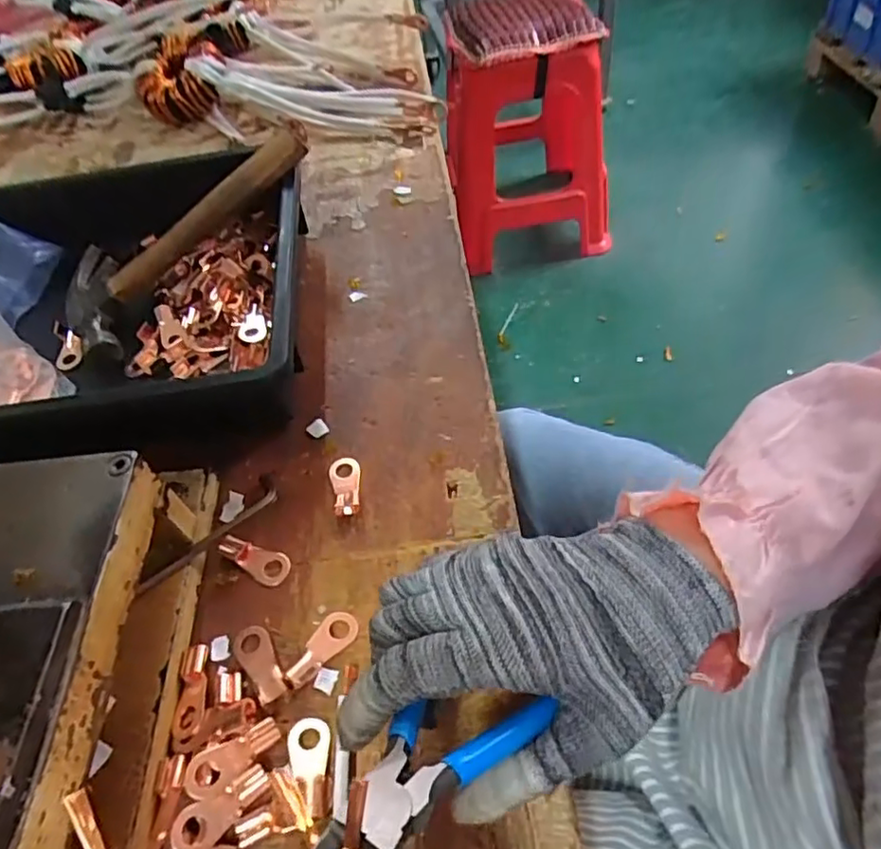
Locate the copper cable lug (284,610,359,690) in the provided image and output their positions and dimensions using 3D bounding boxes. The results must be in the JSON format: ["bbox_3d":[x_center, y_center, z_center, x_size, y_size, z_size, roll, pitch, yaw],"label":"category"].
[{"bbox_3d":[-0.060,0.111,0.306,0.041,0.010,0.017,-39,59,-22],"label":"copper cable lug"}]

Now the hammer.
[{"bbox_3d":[-0.194,-0.149,0.475,0.220,0.030,0.108,-41,57,-1],"label":"hammer"}]

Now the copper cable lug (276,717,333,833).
[{"bbox_3d":[-0.062,0.154,0.273,0.022,0.004,0.042,-3,53,3],"label":"copper cable lug"}]

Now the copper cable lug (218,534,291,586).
[{"bbox_3d":[-0.103,0.073,0.340,0.042,0.006,0.018,24,59,22],"label":"copper cable lug"}]

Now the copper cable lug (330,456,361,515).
[{"bbox_3d":[-0.056,0.035,0.361,0.018,0.006,0.041,-10,52,-2],"label":"copper cable lug"}]

